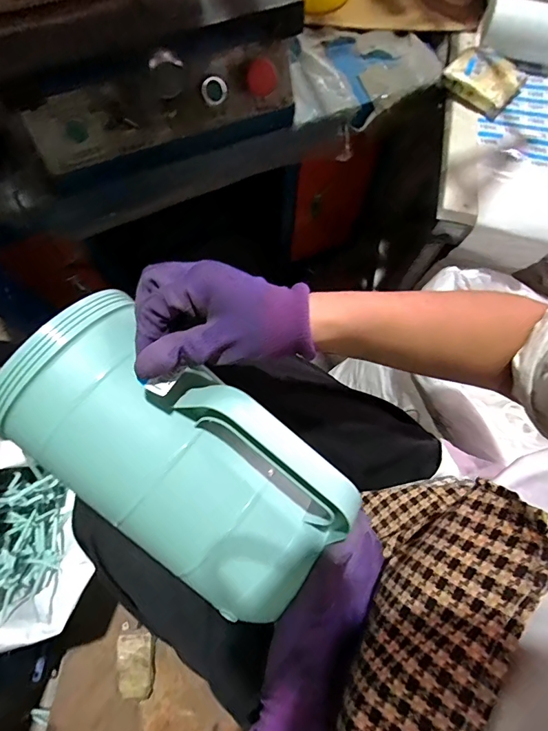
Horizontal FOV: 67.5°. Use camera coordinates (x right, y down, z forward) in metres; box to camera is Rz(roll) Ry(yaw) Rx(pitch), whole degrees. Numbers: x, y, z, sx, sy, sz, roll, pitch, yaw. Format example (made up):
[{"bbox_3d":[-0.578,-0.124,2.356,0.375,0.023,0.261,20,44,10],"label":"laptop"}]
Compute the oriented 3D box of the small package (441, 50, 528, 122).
[{"bbox_3d":[0.300,-0.411,0.587,0.098,0.028,0.077,41,76,11],"label":"small package"}]

